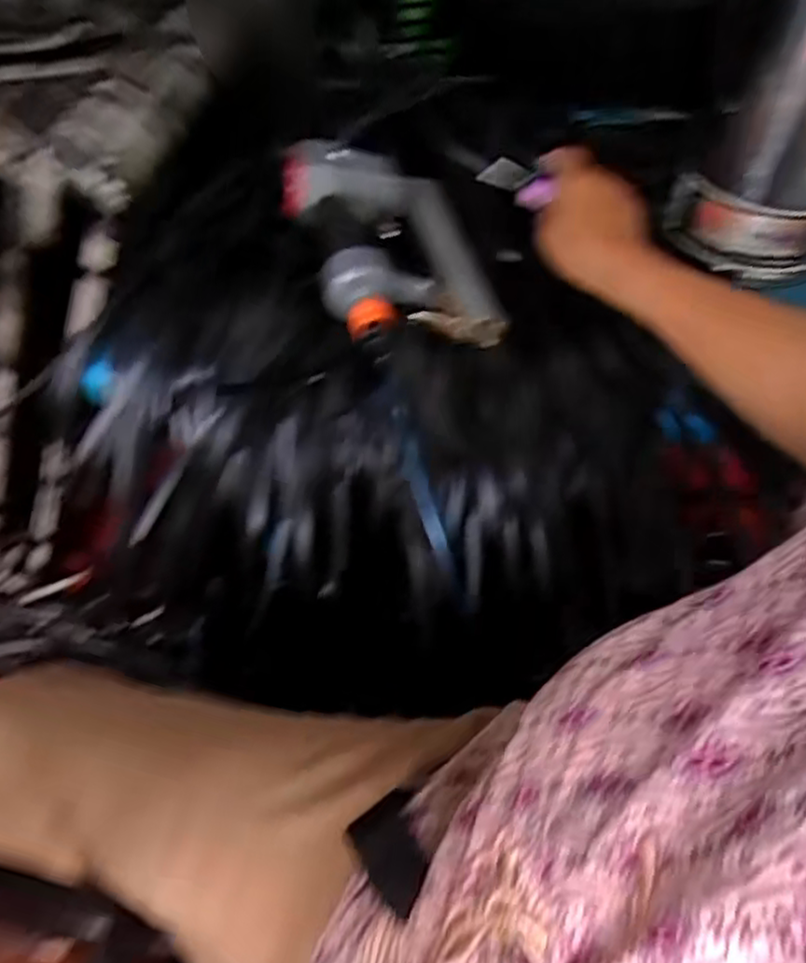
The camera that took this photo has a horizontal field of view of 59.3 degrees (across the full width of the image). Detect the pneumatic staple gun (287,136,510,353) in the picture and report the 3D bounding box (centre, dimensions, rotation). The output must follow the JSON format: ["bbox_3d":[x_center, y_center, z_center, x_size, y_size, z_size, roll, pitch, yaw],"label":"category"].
[{"bbox_3d":[-0.011,-0.209,0.614,0.148,0.059,0.240,-11,52,-12],"label":"pneumatic staple gun"}]

